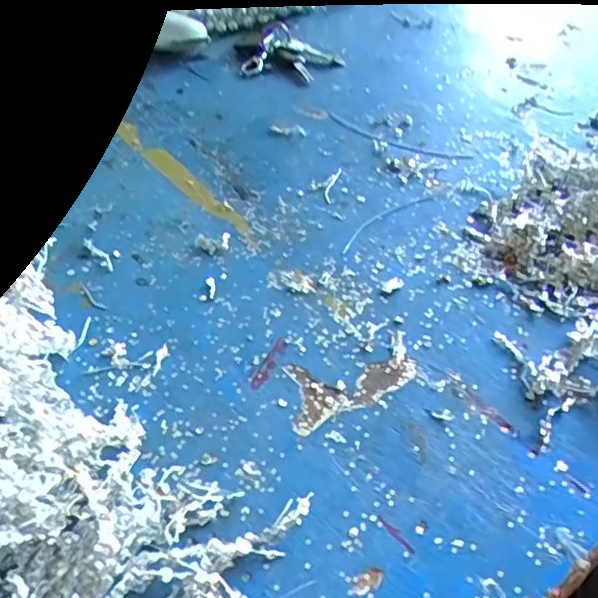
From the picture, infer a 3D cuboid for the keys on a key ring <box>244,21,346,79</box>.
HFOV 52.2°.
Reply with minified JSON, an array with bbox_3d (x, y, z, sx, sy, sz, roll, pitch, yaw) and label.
[{"bbox_3d":[-0.004,-0.260,0.651,0.095,0.020,0.074,19,51,20],"label":"keys on a key ring"}]

